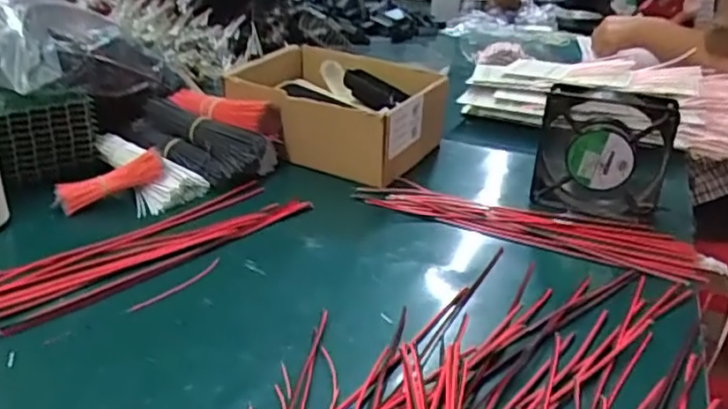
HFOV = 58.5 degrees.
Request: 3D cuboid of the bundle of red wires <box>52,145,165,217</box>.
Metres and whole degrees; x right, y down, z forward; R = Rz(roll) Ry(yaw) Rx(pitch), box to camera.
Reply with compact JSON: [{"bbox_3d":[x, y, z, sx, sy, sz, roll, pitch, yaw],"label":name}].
[{"bbox_3d":[-0.237,-0.022,0.610,0.096,0.026,0.019,-24,33,-15],"label":"bundle of red wires"}]

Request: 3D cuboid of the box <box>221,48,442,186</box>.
[{"bbox_3d":[-0.041,-0.110,0.769,0.249,0.098,0.195,17,27,27],"label":"box"}]

